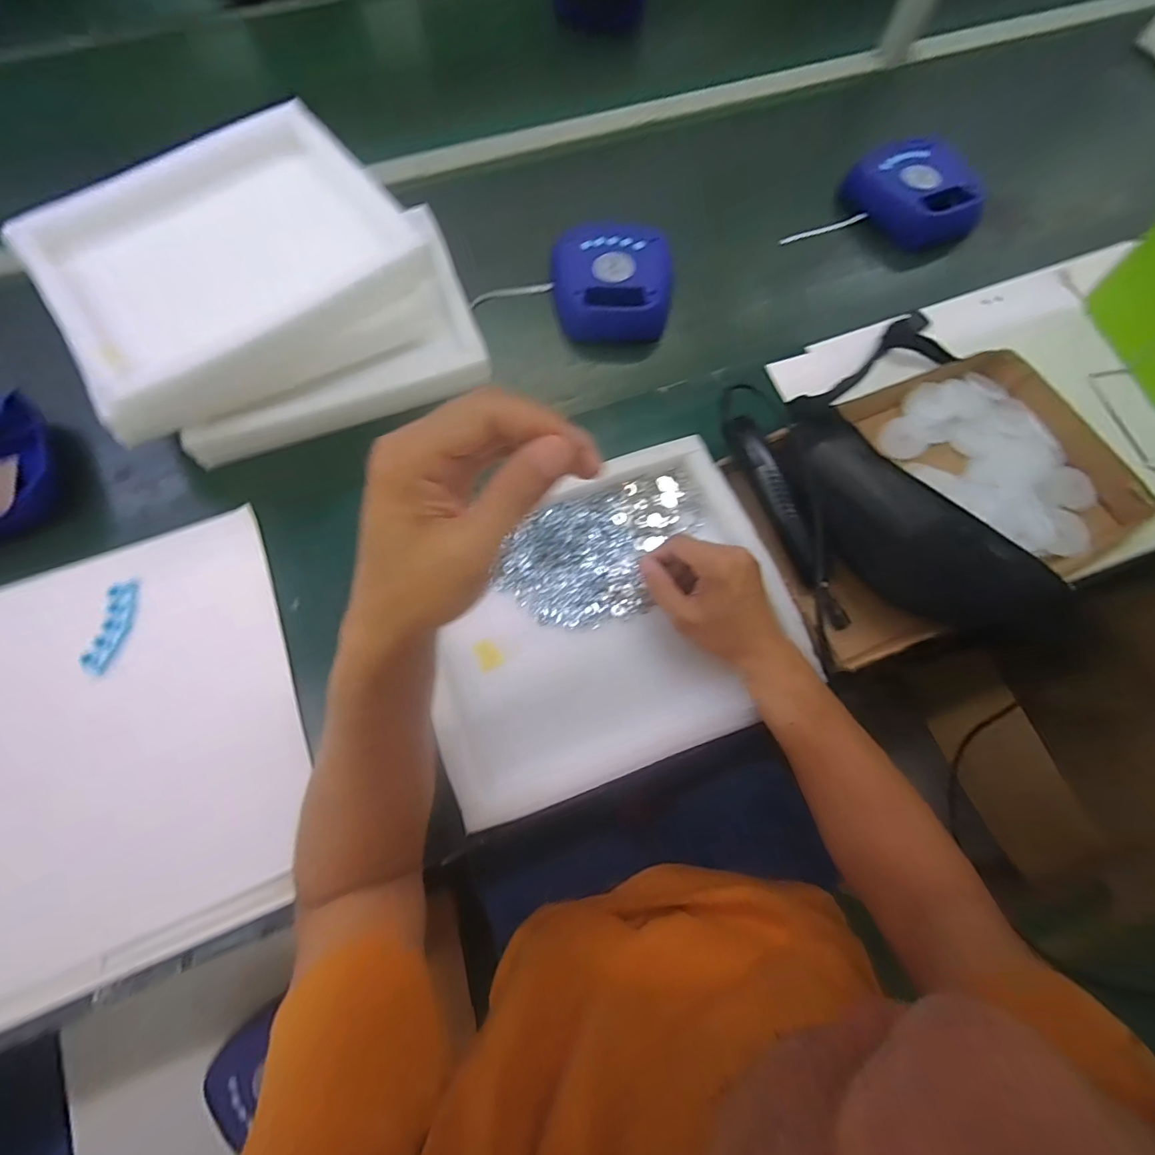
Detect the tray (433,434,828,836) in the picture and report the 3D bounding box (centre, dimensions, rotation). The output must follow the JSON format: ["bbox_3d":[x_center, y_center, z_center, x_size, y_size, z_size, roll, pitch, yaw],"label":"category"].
[{"bbox_3d":[0.022,0.034,0.503,0.342,0.034,0.294,-19,72,-7],"label":"tray"}]

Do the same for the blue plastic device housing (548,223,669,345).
[{"bbox_3d":[0.044,-0.398,0.679,0.154,0.041,0.179,-2,70,-1],"label":"blue plastic device housing"}]

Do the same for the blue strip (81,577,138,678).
[{"bbox_3d":[-0.477,0.049,0.516,0.019,0.022,0.096,3,70,1],"label":"blue strip"}]

